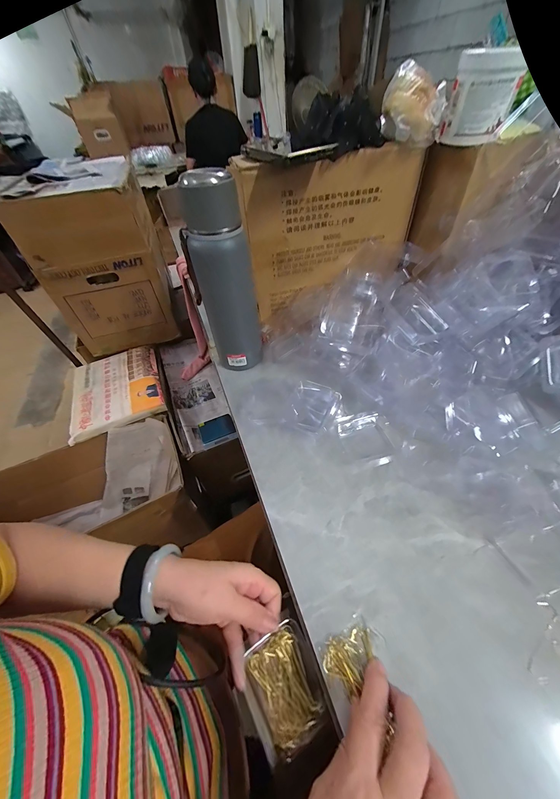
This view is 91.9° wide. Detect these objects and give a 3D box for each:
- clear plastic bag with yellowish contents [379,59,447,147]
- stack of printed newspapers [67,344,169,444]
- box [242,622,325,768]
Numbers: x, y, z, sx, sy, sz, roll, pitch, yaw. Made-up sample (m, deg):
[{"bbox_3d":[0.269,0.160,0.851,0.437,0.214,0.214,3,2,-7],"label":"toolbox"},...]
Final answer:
[{"bbox_3d":[0.170,-0.375,0.350,0.079,0.070,0.095,14,51,16],"label":"clear plastic bag with yellowish contents"},{"bbox_3d":[-0.541,-0.049,0.894,0.265,0.034,0.336,-20,51,-14],"label":"stack of printed newspapers"},{"bbox_3d":[0.003,0.269,0.254,0.067,0.017,0.076,-26,55,-18],"label":"box"}]

